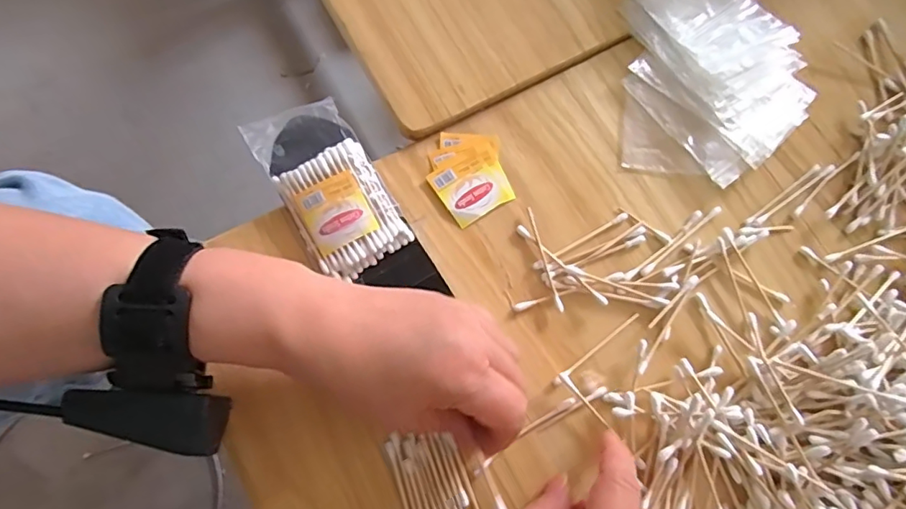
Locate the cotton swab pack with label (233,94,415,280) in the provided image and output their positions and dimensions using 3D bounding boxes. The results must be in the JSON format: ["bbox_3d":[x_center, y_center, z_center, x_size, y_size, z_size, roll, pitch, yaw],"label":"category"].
[{"bbox_3d":[-0.078,-0.044,0.343,0.060,0.017,0.115,-31,80,-9],"label":"cotton swab pack with label"}]

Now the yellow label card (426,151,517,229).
[{"bbox_3d":[0.013,-0.044,0.353,0.045,0.004,0.042,-30,80,-9],"label":"yellow label card"}]

